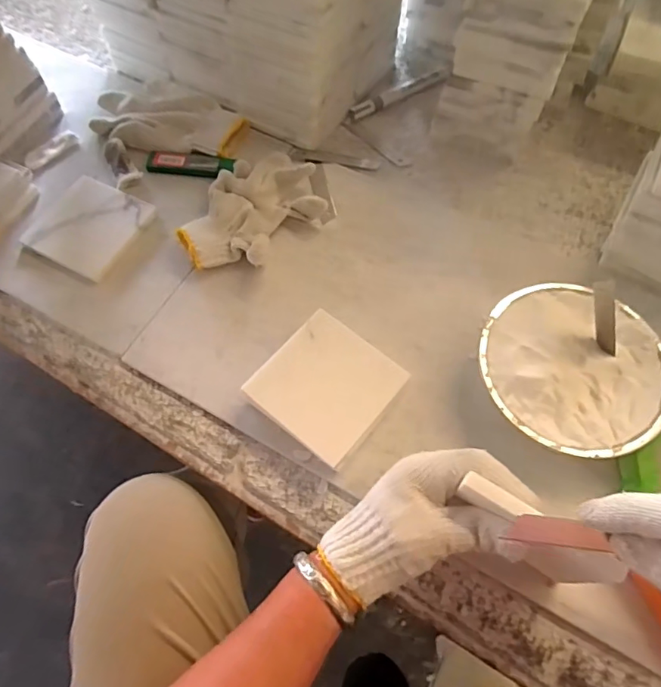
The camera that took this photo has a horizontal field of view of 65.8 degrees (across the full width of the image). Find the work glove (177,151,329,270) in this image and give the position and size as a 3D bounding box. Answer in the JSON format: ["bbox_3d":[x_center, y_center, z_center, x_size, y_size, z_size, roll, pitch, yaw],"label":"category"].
[{"bbox_3d":[-0.080,-0.135,0.520,0.161,0.033,0.110,-40,72,-17],"label":"work glove"}]

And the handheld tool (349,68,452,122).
[{"bbox_3d":[0.085,-0.304,0.621,0.139,0.016,0.018,-27,69,-13],"label":"handheld tool"}]

